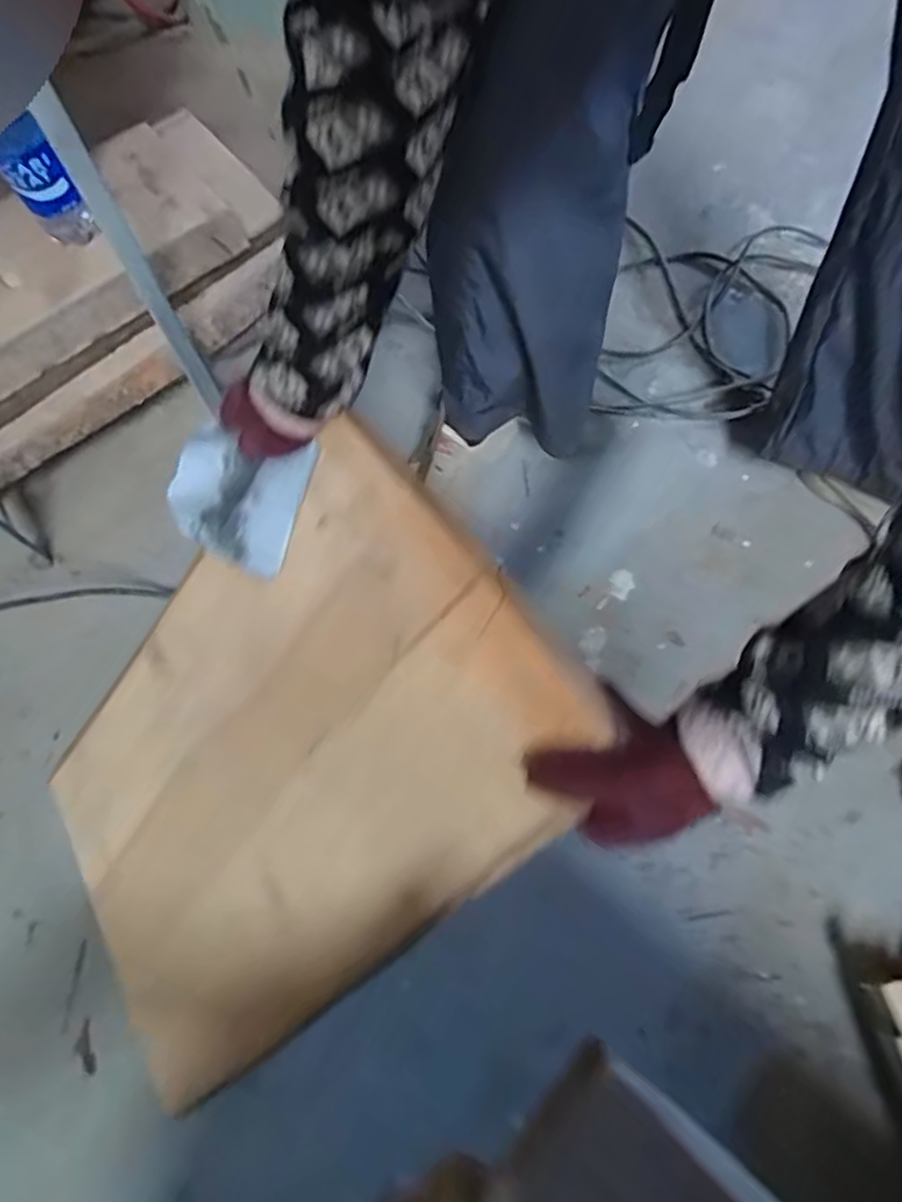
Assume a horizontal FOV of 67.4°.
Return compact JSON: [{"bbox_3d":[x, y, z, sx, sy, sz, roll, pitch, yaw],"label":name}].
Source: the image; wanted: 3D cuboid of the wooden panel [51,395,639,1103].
[{"bbox_3d":[-0.153,0.134,0.538,0.509,0.028,0.337,-46,64,22],"label":"wooden panel"}]

